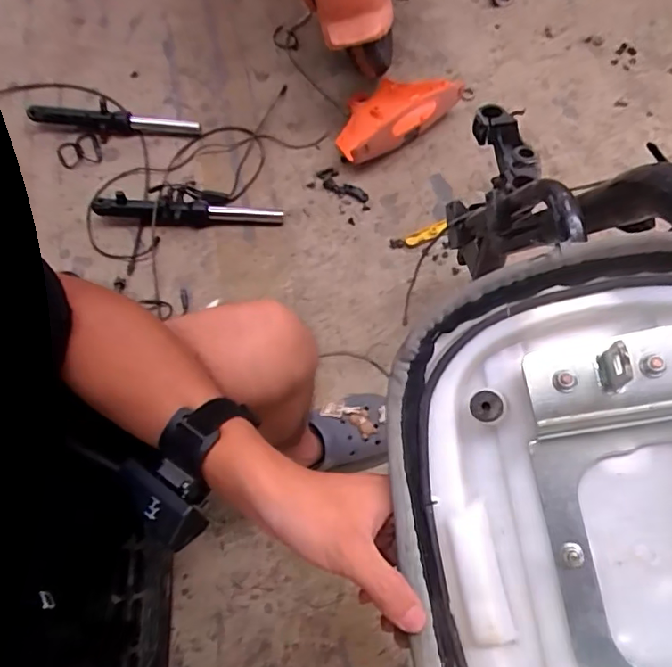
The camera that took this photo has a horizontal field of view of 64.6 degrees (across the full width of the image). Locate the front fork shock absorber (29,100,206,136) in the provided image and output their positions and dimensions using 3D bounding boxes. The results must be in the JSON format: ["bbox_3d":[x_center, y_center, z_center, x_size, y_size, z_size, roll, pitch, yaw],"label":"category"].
[{"bbox_3d":[-0.476,-0.458,1.146,0.361,0.050,0.059,8,65,5],"label":"front fork shock absorber"}]

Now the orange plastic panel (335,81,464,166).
[{"bbox_3d":[0.101,-0.479,1.148,0.187,0.090,0.307,38,71,18],"label":"orange plastic panel"}]

